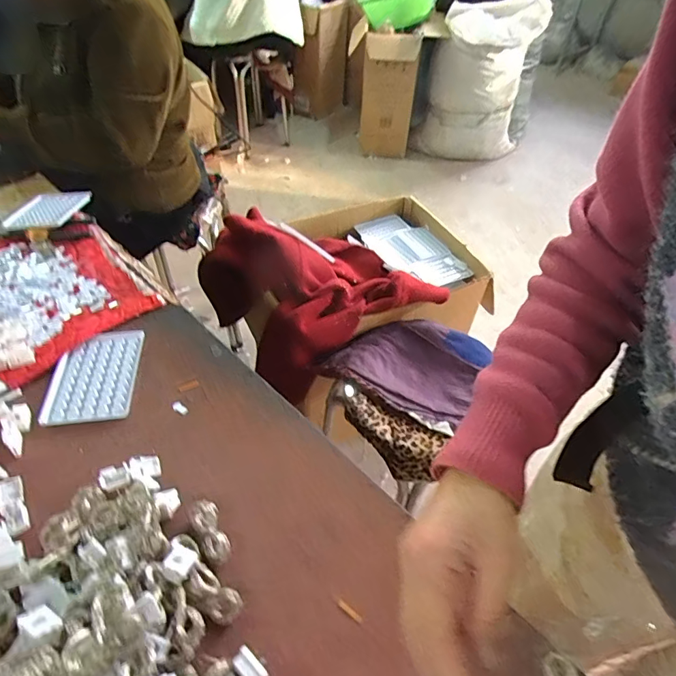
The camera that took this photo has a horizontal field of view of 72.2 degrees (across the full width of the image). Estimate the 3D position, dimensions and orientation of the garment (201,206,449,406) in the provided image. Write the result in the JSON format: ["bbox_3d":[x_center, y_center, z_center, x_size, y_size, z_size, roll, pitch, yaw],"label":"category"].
[{"bbox_3d":[-0.057,-0.109,1.037,0.379,0.220,0.413,-29,54,-27],"label":"garment"}]

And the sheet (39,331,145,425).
[{"bbox_3d":[-0.293,0.045,0.559,0.098,0.008,0.129,-3,47,-6],"label":"sheet"}]

